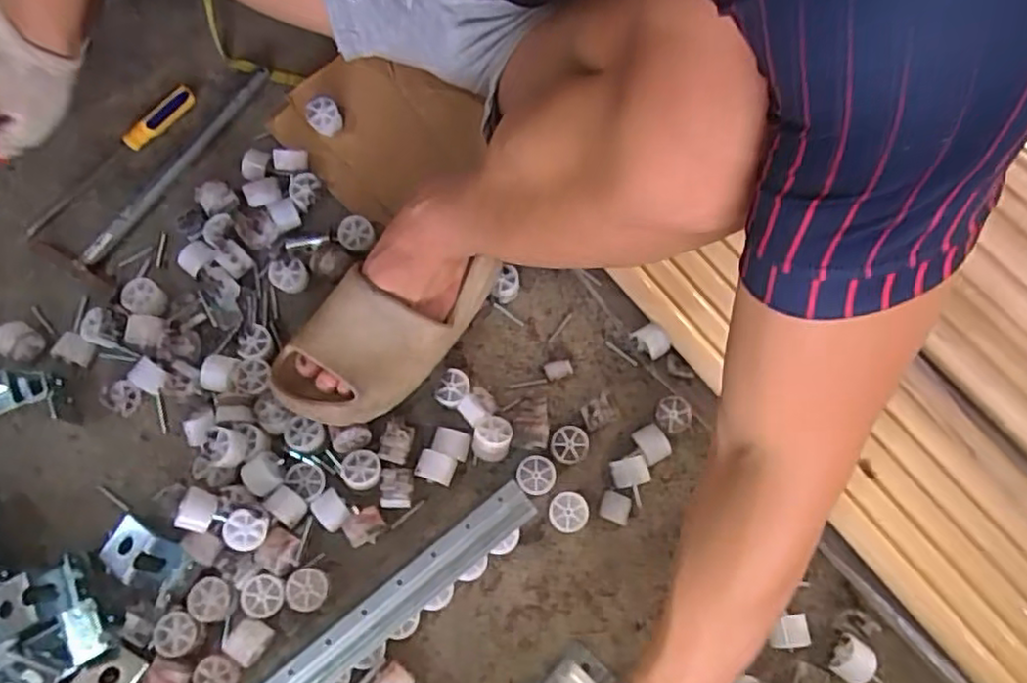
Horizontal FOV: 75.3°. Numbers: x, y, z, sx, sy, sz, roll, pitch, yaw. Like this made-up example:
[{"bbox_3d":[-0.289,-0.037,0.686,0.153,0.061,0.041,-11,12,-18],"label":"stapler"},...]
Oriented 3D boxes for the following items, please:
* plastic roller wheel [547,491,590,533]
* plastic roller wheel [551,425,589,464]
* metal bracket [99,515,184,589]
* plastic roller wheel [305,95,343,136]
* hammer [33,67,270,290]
[{"bbox_3d":[0.050,0.155,0.607,0.035,0.024,0.035,0,73,0],"label":"plastic roller wheel"},{"bbox_3d":[0.053,0.098,0.625,0.035,0.022,0.036,0,73,0],"label":"plastic roller wheel"},{"bbox_3d":[-0.331,0.187,0.585,0.064,0.023,0.045,26,75,8],"label":"metal bracket"},{"bbox_3d":[-0.200,-0.236,0.706,0.035,0.034,0.034,0,73,0],"label":"plastic roller wheel"},{"bbox_3d":[-0.374,-0.191,0.705,0.079,0.018,0.286,28,75,9],"label":"hammer"}]

